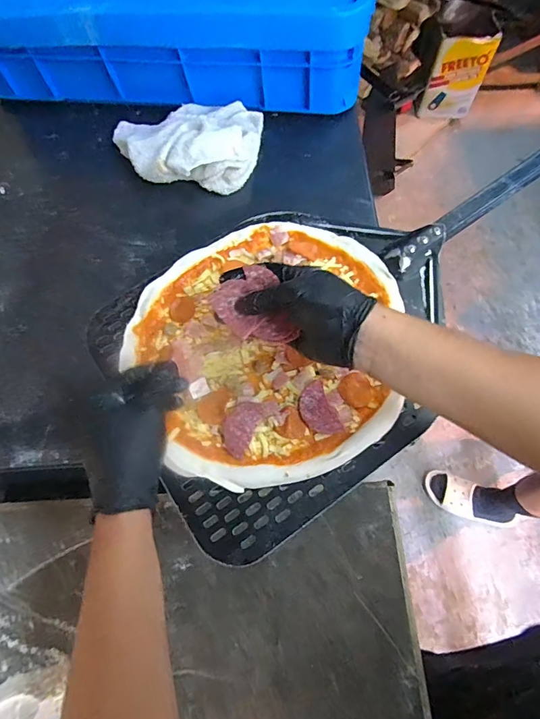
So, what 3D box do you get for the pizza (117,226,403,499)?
[{"bbox_3d":[0.002,-0.025,0.487,0.312,0.018,0.308,-1,68,2],"label":"pizza"}]

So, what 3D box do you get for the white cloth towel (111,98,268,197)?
[{"bbox_3d":[-0.130,-0.319,0.599,0.225,0.049,0.161,9,68,6],"label":"white cloth towel"}]

